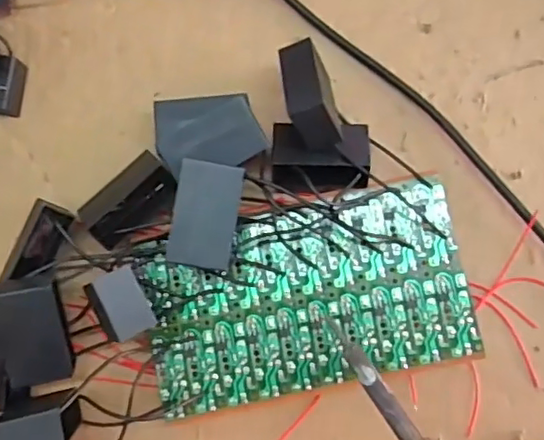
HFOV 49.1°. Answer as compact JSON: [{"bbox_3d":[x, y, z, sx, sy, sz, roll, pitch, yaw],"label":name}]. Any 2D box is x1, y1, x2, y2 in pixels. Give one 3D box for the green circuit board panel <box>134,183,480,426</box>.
[{"bbox_3d":[0.017,0.039,0.300,0.155,0.012,0.086,-11,82,1],"label":"green circuit board panel"}]

